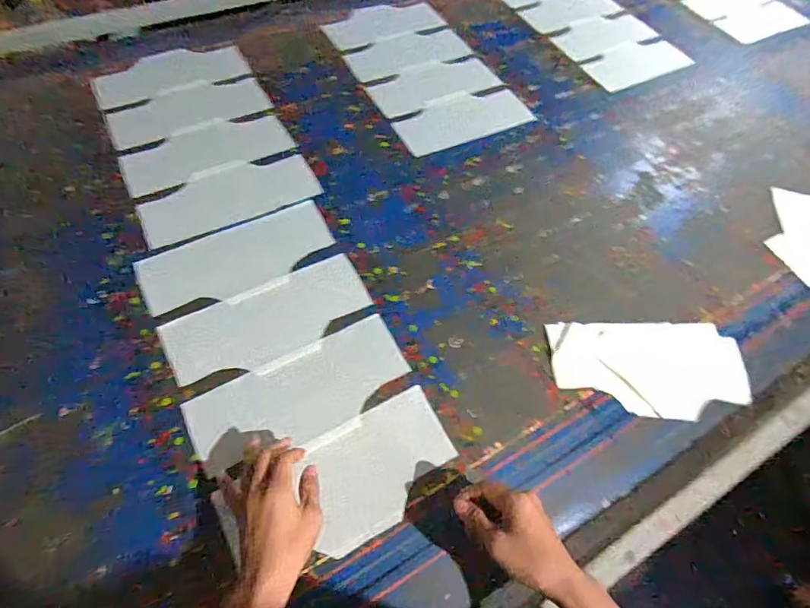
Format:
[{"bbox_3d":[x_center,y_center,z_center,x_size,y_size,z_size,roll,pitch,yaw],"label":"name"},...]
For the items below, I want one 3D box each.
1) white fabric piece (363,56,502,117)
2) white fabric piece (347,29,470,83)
[{"bbox_3d":[0.063,-0.477,0.943,0.280,0.007,0.122,-24,66,-15],"label":"white fabric piece"},{"bbox_3d":[0.006,-0.571,0.989,0.273,0.004,0.118,-22,66,-15],"label":"white fabric piece"}]

